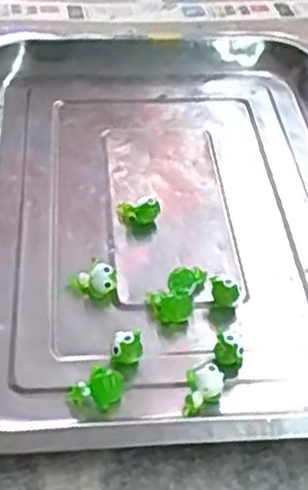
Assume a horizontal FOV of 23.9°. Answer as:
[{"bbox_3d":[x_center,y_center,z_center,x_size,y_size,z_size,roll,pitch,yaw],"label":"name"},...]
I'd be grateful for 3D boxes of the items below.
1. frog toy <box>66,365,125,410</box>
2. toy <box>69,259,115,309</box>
[{"bbox_3d":[-0.027,0.066,0.338,0.026,0.017,0.013,0,43,-3],"label":"frog toy"},{"bbox_3d":[-0.033,0.020,0.387,0.024,0.020,0.016,0,43,-3],"label":"toy"}]

